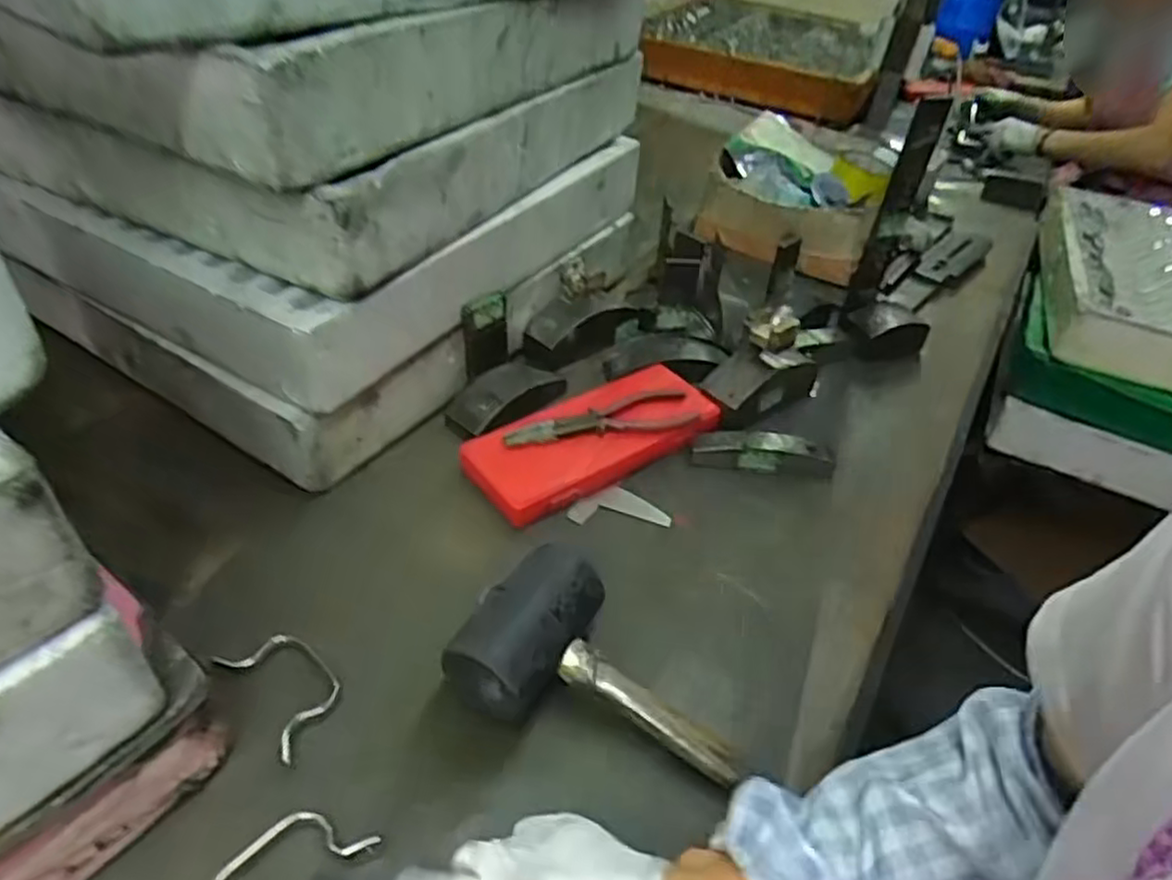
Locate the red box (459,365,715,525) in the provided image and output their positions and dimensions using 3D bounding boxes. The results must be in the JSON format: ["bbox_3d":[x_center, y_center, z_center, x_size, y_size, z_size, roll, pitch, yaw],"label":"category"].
[{"bbox_3d":[0.010,-0.004,0.699,0.256,0.036,0.114,-27,50,-32],"label":"red box"}]

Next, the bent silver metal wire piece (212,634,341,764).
[{"bbox_3d":[-0.204,0.166,0.493,0.055,0.012,0.098,-31,52,-35],"label":"bent silver metal wire piece"}]

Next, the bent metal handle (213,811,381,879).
[{"bbox_3d":[-0.175,0.247,0.407,0.050,0.009,0.101,33,47,28],"label":"bent metal handle"}]

